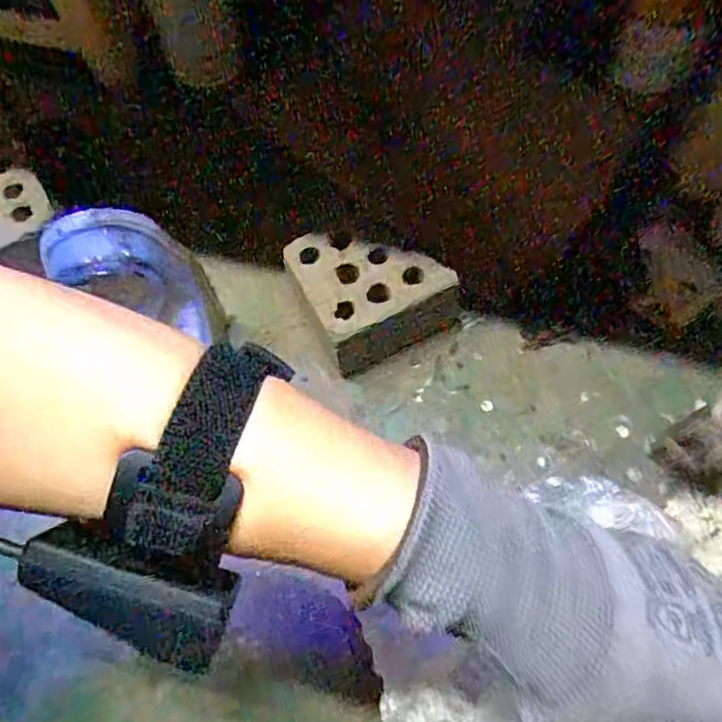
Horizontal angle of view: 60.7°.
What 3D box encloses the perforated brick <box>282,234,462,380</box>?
[{"bbox_3d":[0.010,-0.063,0.550,0.122,0.085,0.116,-31,70,-10],"label":"perforated brick"}]

